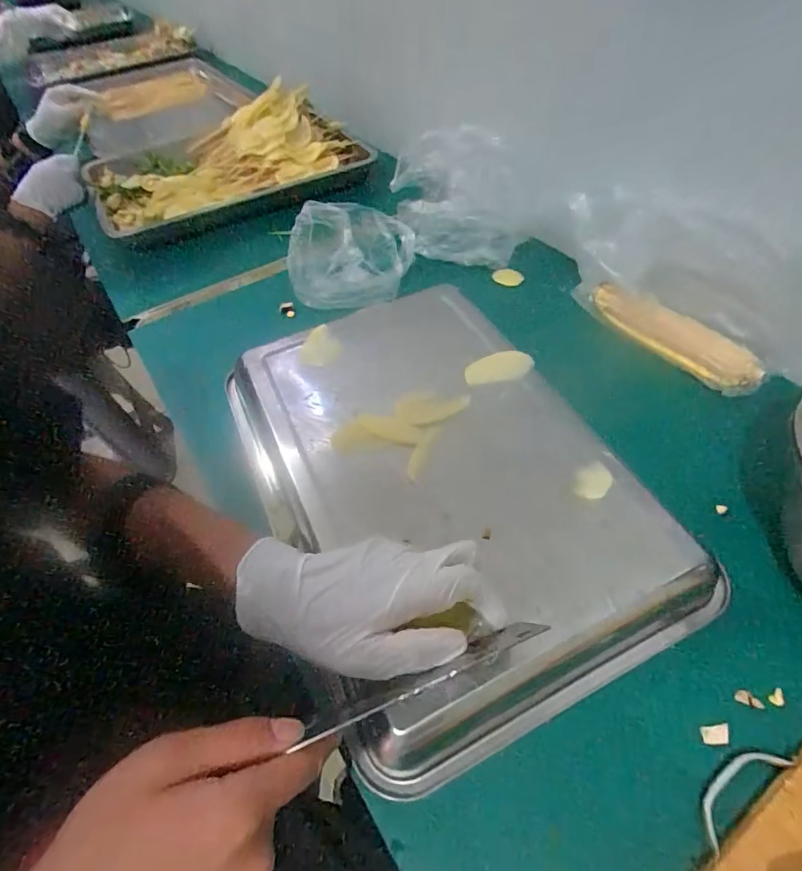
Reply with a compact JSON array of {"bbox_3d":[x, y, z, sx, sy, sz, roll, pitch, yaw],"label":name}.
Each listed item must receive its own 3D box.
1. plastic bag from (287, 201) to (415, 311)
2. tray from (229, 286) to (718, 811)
[{"bbox_3d":[-0.070,-0.269,0.684,0.170,0.100,0.150,-4,52,0],"label":"plastic bag"},{"bbox_3d":[0.026,0.025,0.474,0.304,0.055,0.474,-23,55,-14],"label":"tray"}]

